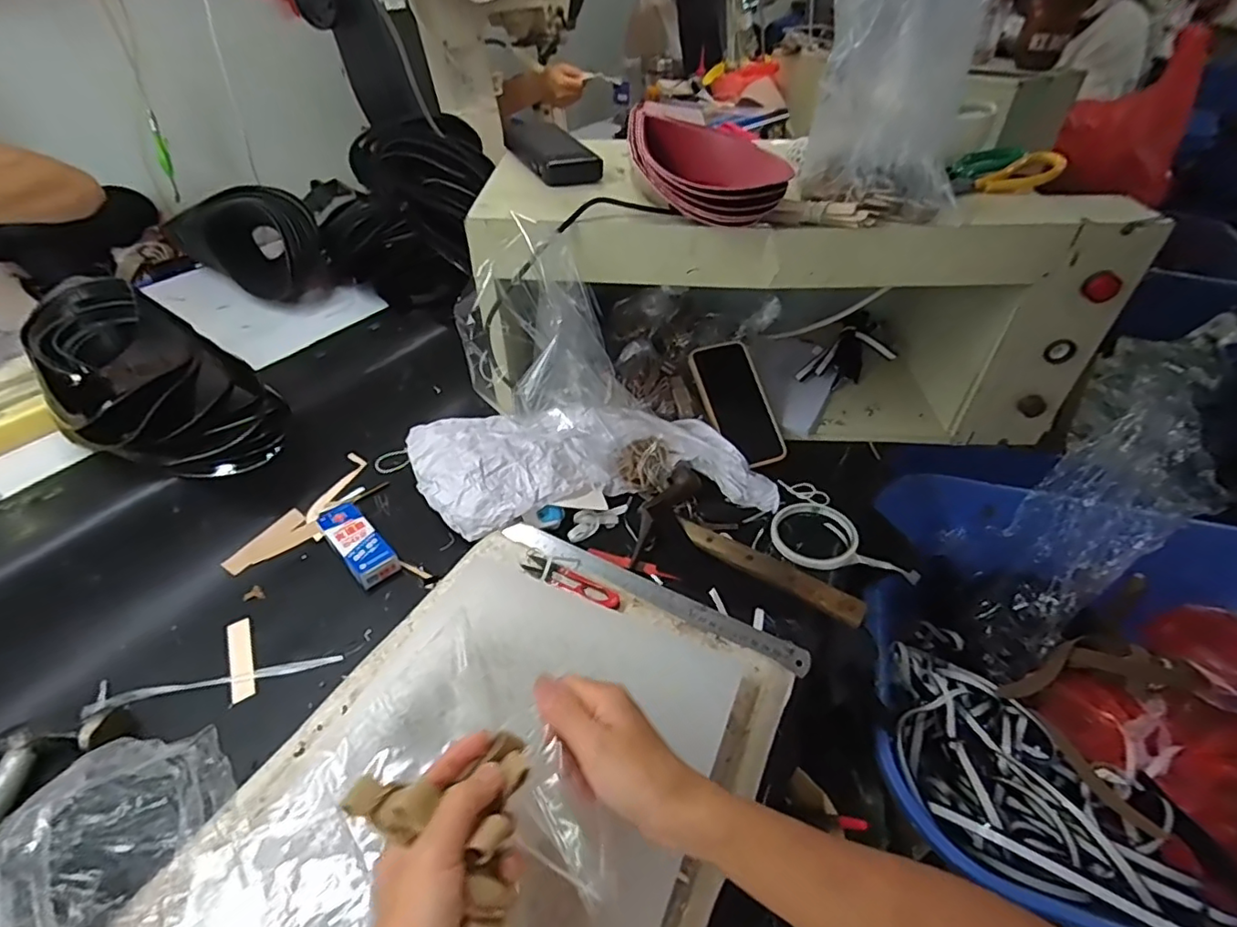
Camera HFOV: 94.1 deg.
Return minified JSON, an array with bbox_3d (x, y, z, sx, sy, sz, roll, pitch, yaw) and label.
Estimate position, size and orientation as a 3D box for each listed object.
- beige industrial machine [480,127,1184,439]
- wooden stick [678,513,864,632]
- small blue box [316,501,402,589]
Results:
[{"bbox_3d":[0.206,-0.230,0.716,0.709,0.277,0.317,2,51,0],"label":"beige industrial machine"},{"bbox_3d":[0.145,0.102,0.563,0.189,0.008,0.025,26,67,25],"label":"wooden stick"},{"bbox_3d":[-0.270,0.080,0.594,0.041,0.019,0.109,-32,51,-31],"label":"small blue box"}]

